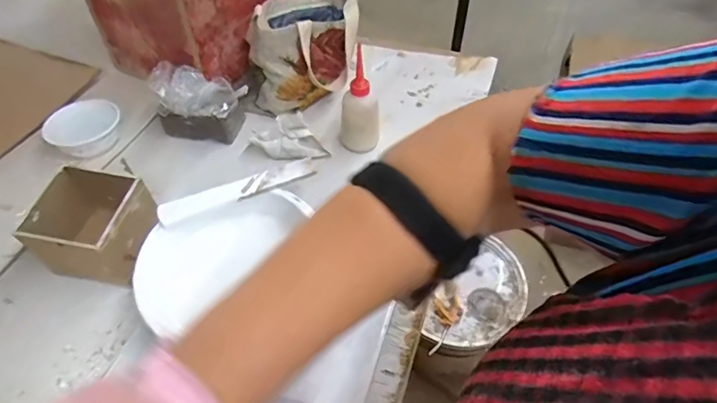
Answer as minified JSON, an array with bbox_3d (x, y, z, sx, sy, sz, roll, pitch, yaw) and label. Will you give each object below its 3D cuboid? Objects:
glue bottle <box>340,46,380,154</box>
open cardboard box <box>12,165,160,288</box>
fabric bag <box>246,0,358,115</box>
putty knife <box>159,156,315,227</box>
[{"bbox_3d":[0.001,-0.145,0.739,0.052,0.166,0.051,-32,59,-21],"label":"glue bottle"},{"bbox_3d":[-0.336,0.034,0.635,0.123,0.106,0.125,11,54,9],"label":"open cardboard box"},{"bbox_3d":[-0.094,-0.274,0.839,0.181,0.137,0.184,-2,53,0],"label":"fabric bag"},{"bbox_3d":[-0.154,-0.015,0.621,0.200,0.010,0.030,-18,55,-12],"label":"putty knife"}]

